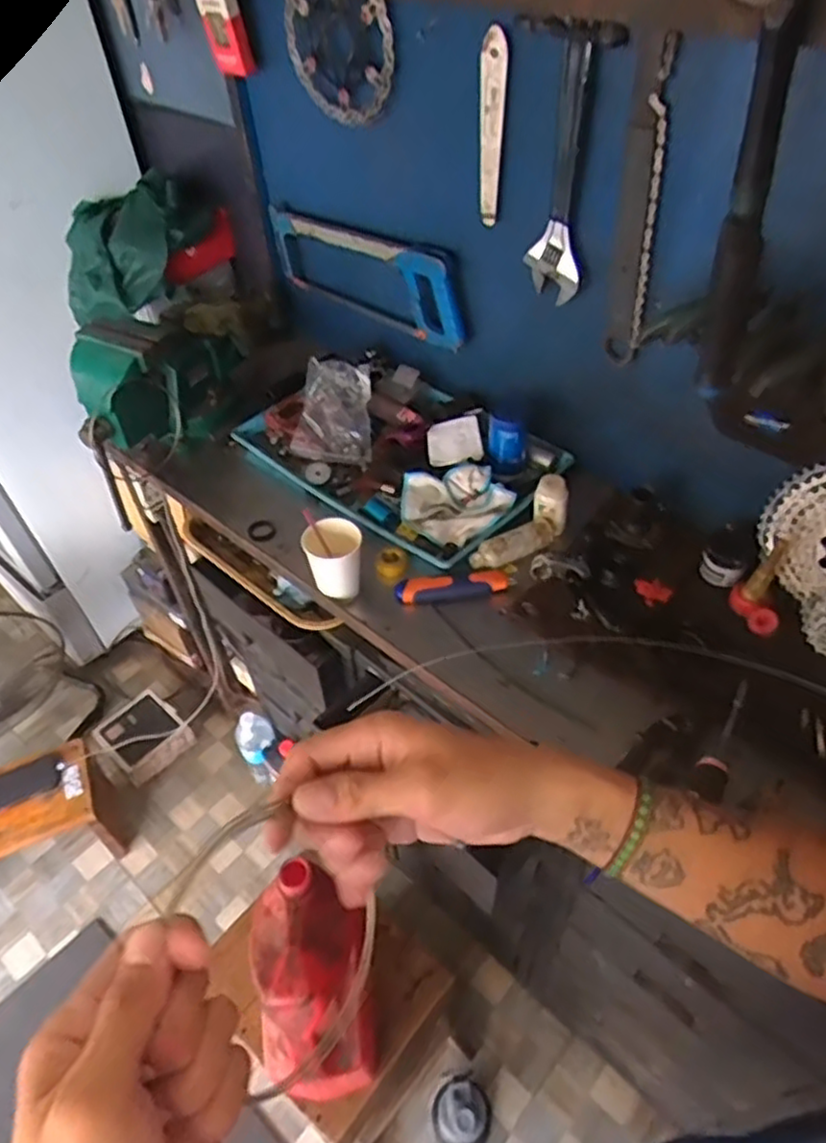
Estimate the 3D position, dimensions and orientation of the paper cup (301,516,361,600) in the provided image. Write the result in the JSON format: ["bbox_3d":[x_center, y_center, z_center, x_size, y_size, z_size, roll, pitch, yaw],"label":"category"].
[{"bbox_3d":[-0.096,-0.015,0.861,0.066,0.077,0.066,-1,47,1],"label":"paper cup"}]

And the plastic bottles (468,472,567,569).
[{"bbox_3d":[0.139,-0.060,0.901,0.145,0.078,0.056,-29,52,-22],"label":"plastic bottles"}]

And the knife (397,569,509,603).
[{"bbox_3d":[0.048,0.018,0.880,0.138,0.027,0.035,-1,47,2],"label":"knife"}]

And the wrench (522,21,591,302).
[{"bbox_3d":[0.169,-0.415,0.760,0.076,0.279,0.013,38,66,17],"label":"wrench"}]

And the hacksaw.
[{"bbox_3d":[-0.077,-0.454,1.079,0.379,0.134,0.020,32,56,28],"label":"hacksaw"}]

